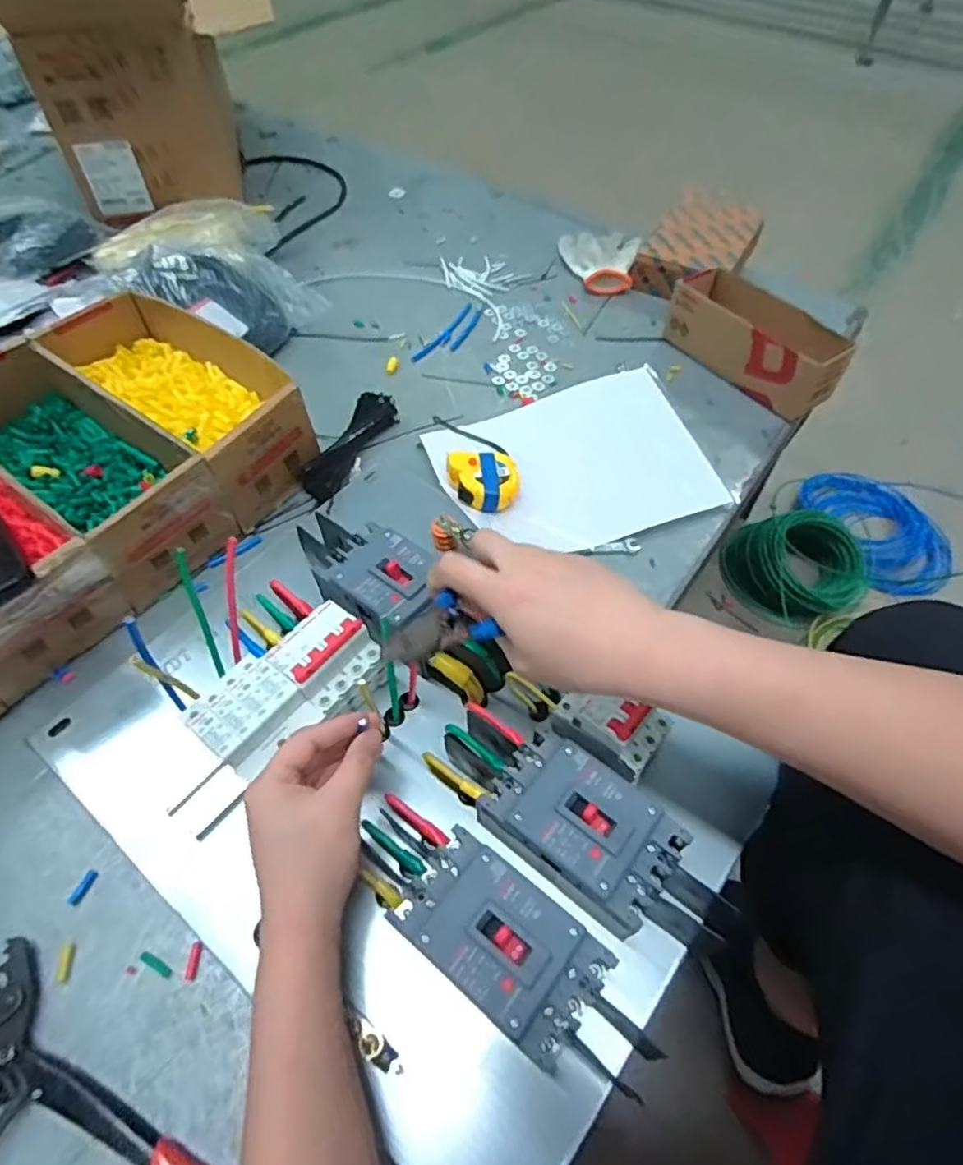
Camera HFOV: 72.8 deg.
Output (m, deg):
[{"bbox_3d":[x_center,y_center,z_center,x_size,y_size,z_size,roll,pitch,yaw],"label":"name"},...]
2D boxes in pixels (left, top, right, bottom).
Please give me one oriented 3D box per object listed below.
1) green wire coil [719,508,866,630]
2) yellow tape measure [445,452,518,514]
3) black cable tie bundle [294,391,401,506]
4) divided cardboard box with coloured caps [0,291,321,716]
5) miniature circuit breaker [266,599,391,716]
[{"bbox_3d":[0.552,-0.032,1.149,0.198,0.145,0.215,1,54,-1],"label":"green wire coil"},{"bbox_3d":[0.003,-0.106,0.686,0.074,0.035,0.069,-6,53,-6],"label":"yellow tape measure"},{"bbox_3d":[-0.151,-0.157,0.754,0.054,0.029,0.171,20,54,13],"label":"black cable tie bundle"},{"bbox_3d":[-0.446,-0.077,0.623,0.311,0.107,0.517,32,58,21],"label":"divided cardboard box with coloured caps"},{"bbox_3d":[-0.122,0.066,0.531,0.069,0.064,0.074,37,61,22],"label":"miniature circuit breaker"}]

